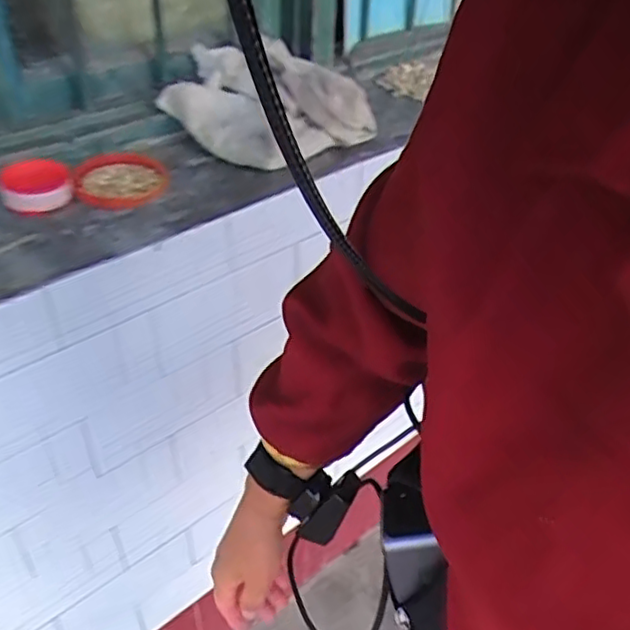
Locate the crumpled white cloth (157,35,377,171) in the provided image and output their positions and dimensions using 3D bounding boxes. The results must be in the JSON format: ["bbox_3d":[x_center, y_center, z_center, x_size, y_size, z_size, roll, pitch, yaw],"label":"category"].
[{"bbox_3d":[-0.067,-0.259,0.791,0.220,0.081,0.187,-29,49,-32],"label":"crumpled white cloth"}]

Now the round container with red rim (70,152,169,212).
[{"bbox_3d":[-0.207,-0.149,0.697,0.093,0.019,0.107,-7,40,-11],"label":"round container with red rim"}]

